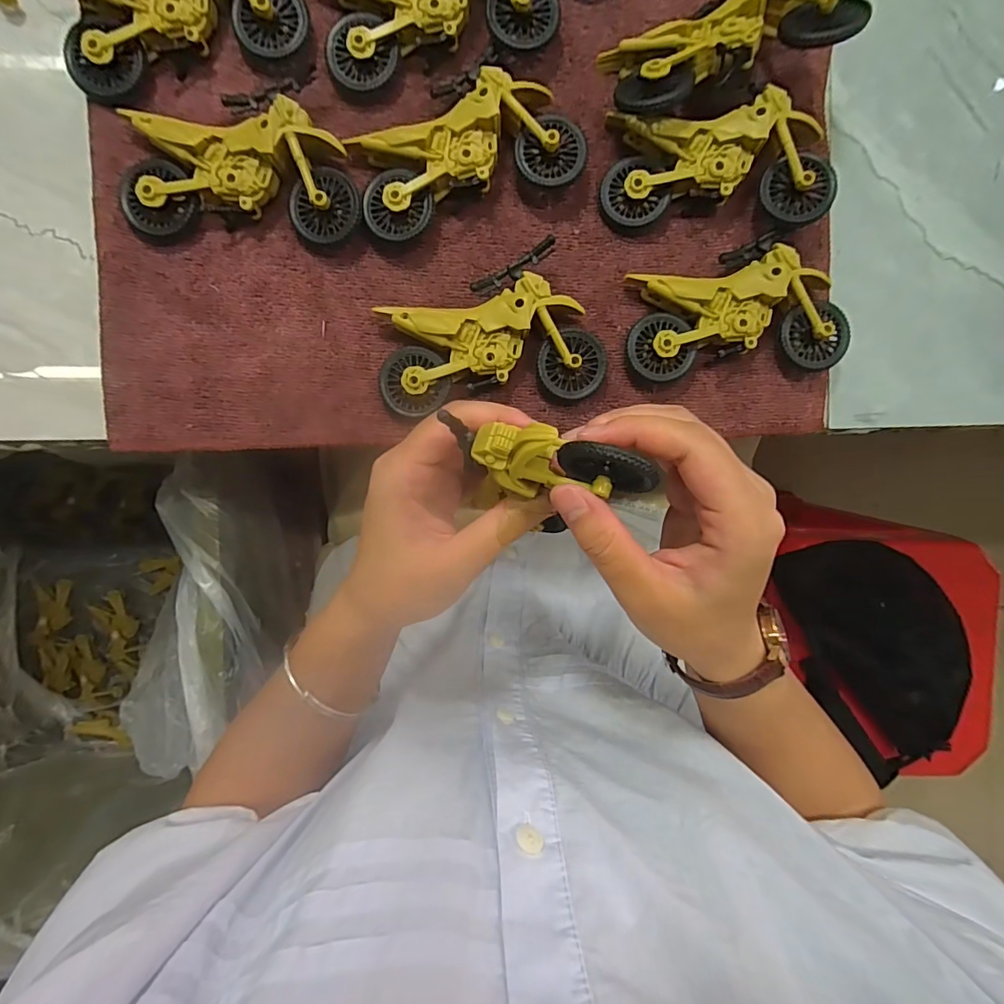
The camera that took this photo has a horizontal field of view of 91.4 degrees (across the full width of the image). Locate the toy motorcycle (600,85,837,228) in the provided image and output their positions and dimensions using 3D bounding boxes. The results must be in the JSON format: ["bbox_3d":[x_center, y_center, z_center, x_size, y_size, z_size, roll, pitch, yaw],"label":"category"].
[{"bbox_3d":[0.111,-0.176,0.255,0.111,0.031,0.057,2,93,-3],"label":"toy motorcycle"}]

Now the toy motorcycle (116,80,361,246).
[{"bbox_3d":[-0.130,-0.170,0.245,0.112,0.022,0.068,1,94,-3],"label":"toy motorcycle"}]

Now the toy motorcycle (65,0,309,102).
[{"bbox_3d":[-0.157,-0.238,0.239,0.113,0.022,0.053,-17,94,-2],"label":"toy motorcycle"}]

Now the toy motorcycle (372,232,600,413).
[{"bbox_3d":[-0.008,-0.083,0.258,0.114,0.021,0.073,-18,94,-2],"label":"toy motorcycle"}]

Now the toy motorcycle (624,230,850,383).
[{"bbox_3d":[0.126,-0.103,0.263,0.114,0.023,0.065,-5,94,-3],"label":"toy motorcycle"}]

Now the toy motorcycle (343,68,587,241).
[{"bbox_3d":[-0.019,-0.180,0.250,0.112,0.023,0.063,-19,94,-2],"label":"toy motorcycle"}]

